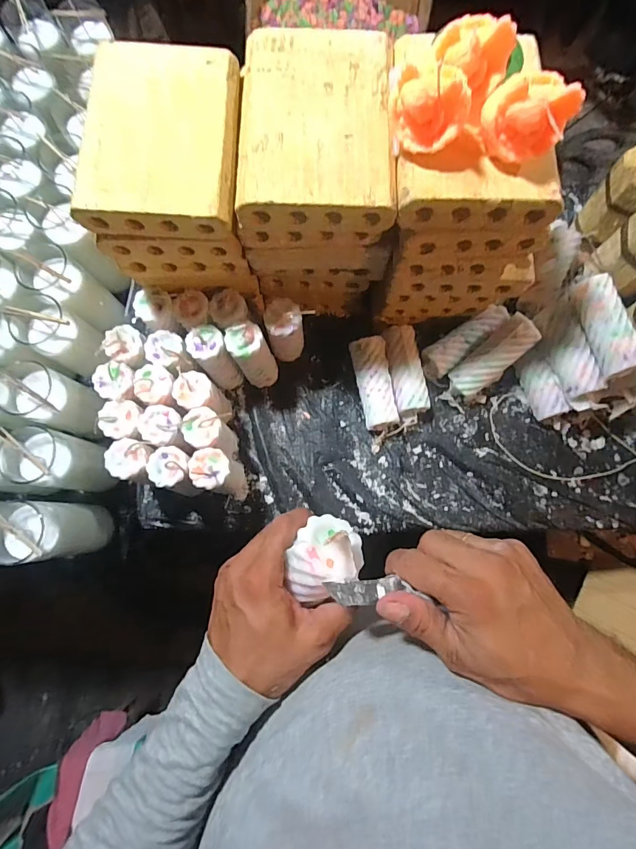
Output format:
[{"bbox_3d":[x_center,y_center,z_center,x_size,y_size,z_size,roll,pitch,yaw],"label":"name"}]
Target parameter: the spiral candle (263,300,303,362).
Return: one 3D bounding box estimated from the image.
[{"bbox_3d":[-0.047,-0.132,0.627,0.051,0.144,0.052,-8,77,-1],"label":"spiral candle"}]

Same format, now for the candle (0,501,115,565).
[{"bbox_3d":[-0.347,0.140,0.548,0.081,0.155,0.069,0,77,1],"label":"candle"}]

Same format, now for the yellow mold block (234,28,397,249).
[{"bbox_3d":[0.000,-0.306,0.462,0.156,0.092,0.202,1,77,1],"label":"yellow mold block"}]

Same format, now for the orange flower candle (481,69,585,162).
[{"bbox_3d":[0.187,-0.276,0.373,0.062,0.057,0.058,-20,78,-3],"label":"orange flower candle"}]

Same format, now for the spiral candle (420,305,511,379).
[{"bbox_3d":[0.230,-0.135,0.656,0.149,0.041,0.050,-38,79,-7],"label":"spiral candle"}]

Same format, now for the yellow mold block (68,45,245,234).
[{"bbox_3d":[-0.168,-0.312,0.452,0.157,0.049,0.201,1,77,1],"label":"yellow mold block"}]

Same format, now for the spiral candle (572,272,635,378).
[{"bbox_3d":[0.391,-0.136,0.558,0.041,0.035,0.134,-13,77,-2],"label":"spiral candle"}]

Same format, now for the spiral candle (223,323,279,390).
[{"bbox_3d":[-0.094,-0.100,0.614,0.053,0.139,0.051,0,77,1],"label":"spiral candle"}]

